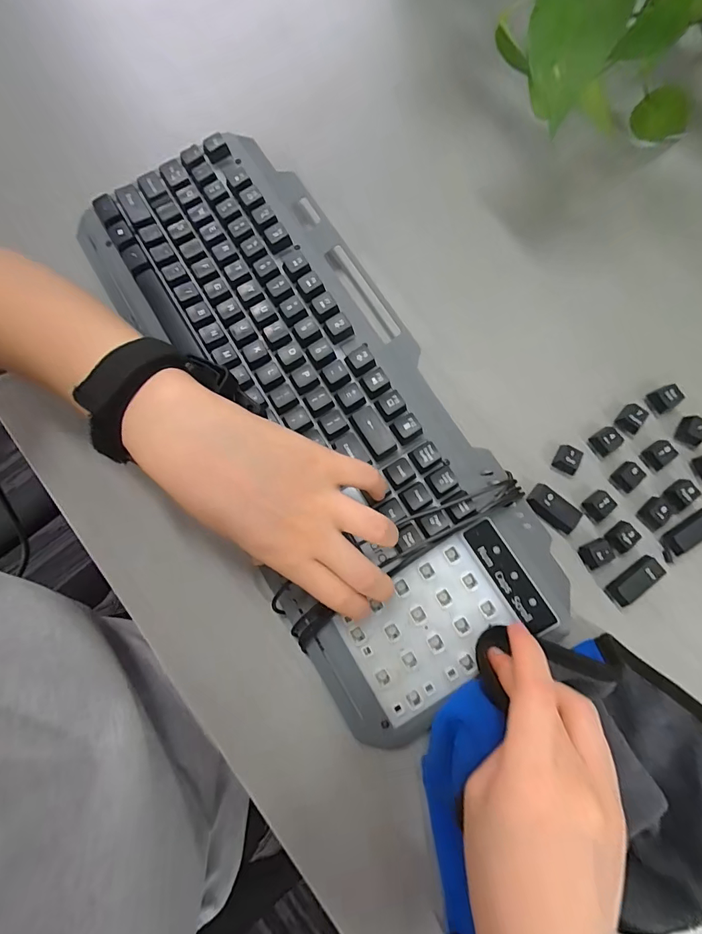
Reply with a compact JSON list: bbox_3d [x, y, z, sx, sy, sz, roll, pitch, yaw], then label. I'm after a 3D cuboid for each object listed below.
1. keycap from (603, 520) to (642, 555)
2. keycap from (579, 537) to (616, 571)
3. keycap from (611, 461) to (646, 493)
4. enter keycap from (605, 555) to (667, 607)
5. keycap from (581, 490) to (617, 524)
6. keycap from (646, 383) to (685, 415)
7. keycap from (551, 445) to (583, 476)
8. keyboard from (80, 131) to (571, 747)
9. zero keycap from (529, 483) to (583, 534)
[{"bbox_3d":[0.178,0.046,0.275,0.017,0.010,0.017,44,83,9],"label":"keycap"},{"bbox_3d":[0.162,0.057,0.273,0.018,0.009,0.017,-27,79,-4],"label":"keycap"},{"bbox_3d":[0.188,0.007,0.284,0.019,0.010,0.016,43,82,9],"label":"keycap"},{"bbox_3d":[0.182,0.072,0.268,0.036,0.010,0.019,-37,80,-6],"label":"enter keycap"},{"bbox_3d":[0.167,0.026,0.280,0.017,0.011,0.018,-43,80,-7],"label":"keycap"},{"bbox_3d":[0.220,-0.047,0.292,0.015,0.011,0.017,-23,79,-3],"label":"keycap"},{"bbox_3d":[0.148,-0.005,0.287,0.016,0.011,0.017,23,80,6],"label":"keycap"},{"bbox_3d":[-0.031,-0.049,0.286,0.162,0.024,0.416,-31,80,-5],"label":"keyboard"},{"bbox_3d":[0.135,0.028,0.280,0.035,0.011,0.017,39,82,9],"label":"zero keycap"}]

